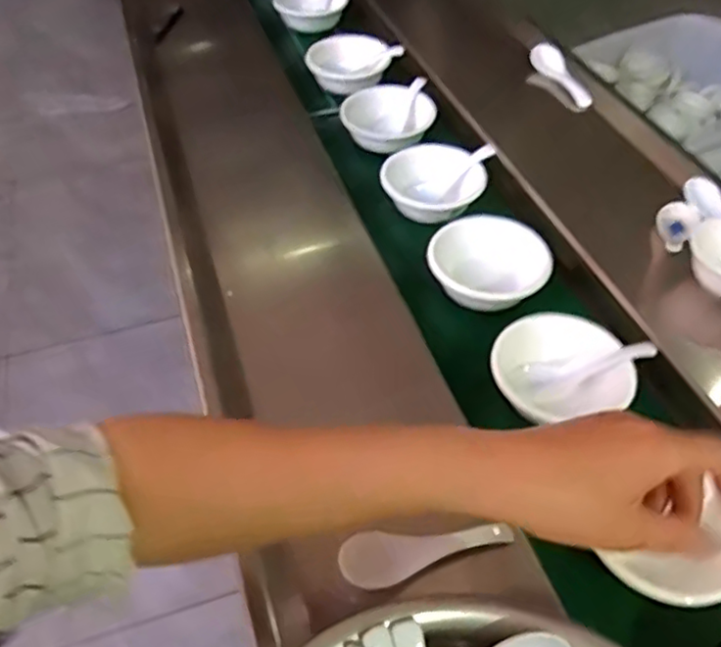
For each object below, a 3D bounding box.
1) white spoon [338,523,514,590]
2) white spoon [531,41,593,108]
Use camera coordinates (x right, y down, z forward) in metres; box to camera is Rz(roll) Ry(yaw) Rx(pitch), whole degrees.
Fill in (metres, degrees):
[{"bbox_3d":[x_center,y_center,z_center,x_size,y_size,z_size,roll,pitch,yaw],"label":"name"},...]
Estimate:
[{"bbox_3d":[0.044,0.151,0.437,0.115,0.016,0.032,-6,52,-6],"label":"white spoon"},{"bbox_3d":[0.266,-0.324,0.867,0.036,0.026,0.111,-26,71,-21],"label":"white spoon"}]

